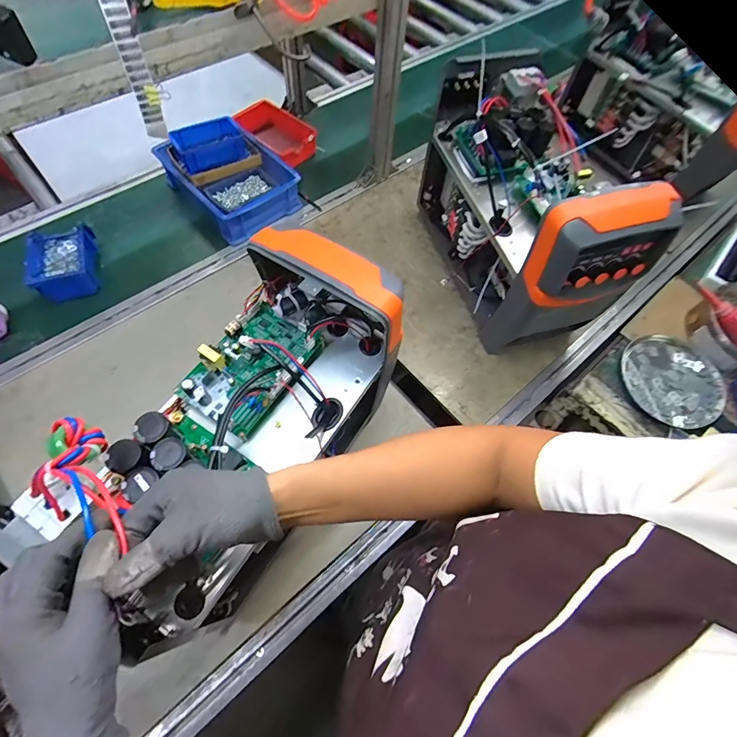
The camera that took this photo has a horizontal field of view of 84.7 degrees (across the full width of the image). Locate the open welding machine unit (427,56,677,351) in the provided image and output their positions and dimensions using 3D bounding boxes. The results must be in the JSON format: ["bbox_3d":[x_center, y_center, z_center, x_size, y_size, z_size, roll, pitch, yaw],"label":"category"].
[{"bbox_3d":[0.299,-0.301,0.797,0.265,0.341,0.481,-13,65,-9],"label":"open welding machine unit"}]

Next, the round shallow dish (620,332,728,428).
[{"bbox_3d":[0.607,0.022,0.804,0.193,0.026,0.196,1,63,-3],"label":"round shallow dish"}]

